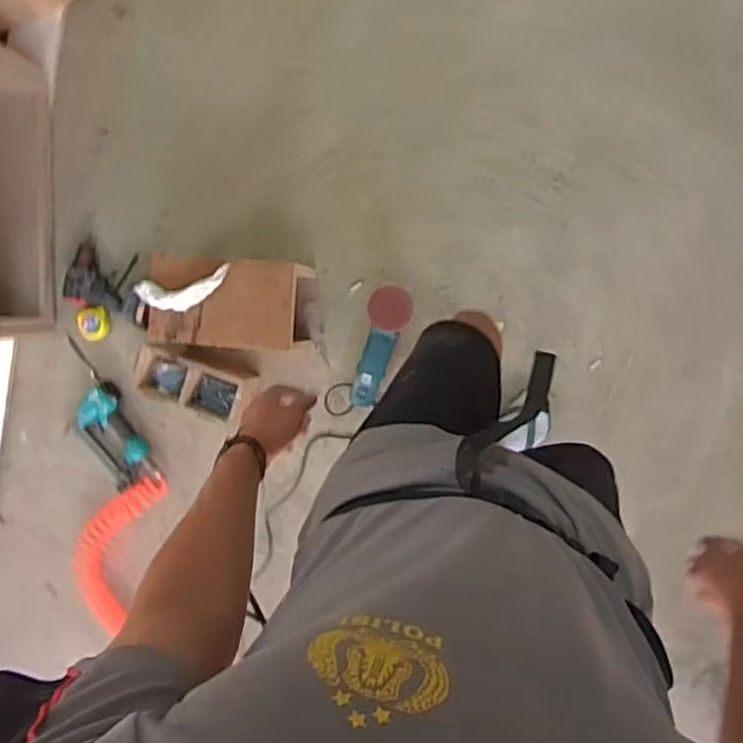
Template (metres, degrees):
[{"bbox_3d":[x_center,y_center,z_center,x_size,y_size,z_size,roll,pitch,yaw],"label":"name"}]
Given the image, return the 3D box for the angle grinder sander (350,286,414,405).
[{"bbox_3d":[0.017,-0.057,1.472,0.086,0.069,0.292,21,121,5],"label":"angle grinder sander"}]

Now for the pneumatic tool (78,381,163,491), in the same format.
[{"bbox_3d":[-0.651,0.174,1.665,0.159,0.067,0.291,-28,96,7],"label":"pneumatic tool"}]

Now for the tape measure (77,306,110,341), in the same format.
[{"bbox_3d":[-0.700,-0.121,1.664,0.075,0.041,0.098,18,99,0],"label":"tape measure"}]

